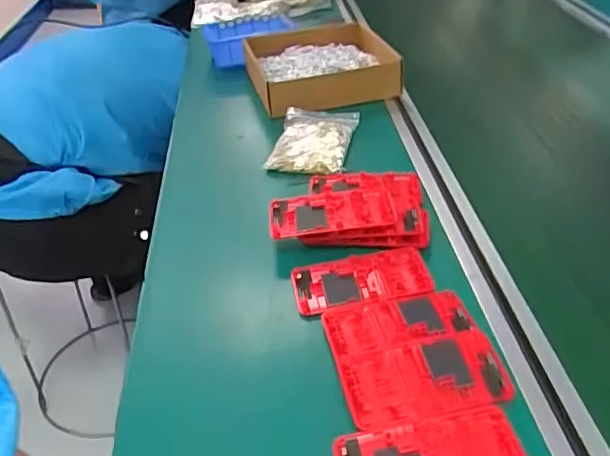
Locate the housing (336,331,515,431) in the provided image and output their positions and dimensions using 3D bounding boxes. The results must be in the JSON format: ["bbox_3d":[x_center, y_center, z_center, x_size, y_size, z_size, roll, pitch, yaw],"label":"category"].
[{"bbox_3d":[0.090,0.110,0.440,0.121,0.011,0.063,-11,36,-7],"label":"housing"}]

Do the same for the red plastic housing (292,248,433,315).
[{"bbox_3d":[0.051,0.050,0.543,0.122,0.018,0.064,-9,36,-4],"label":"red plastic housing"}]

